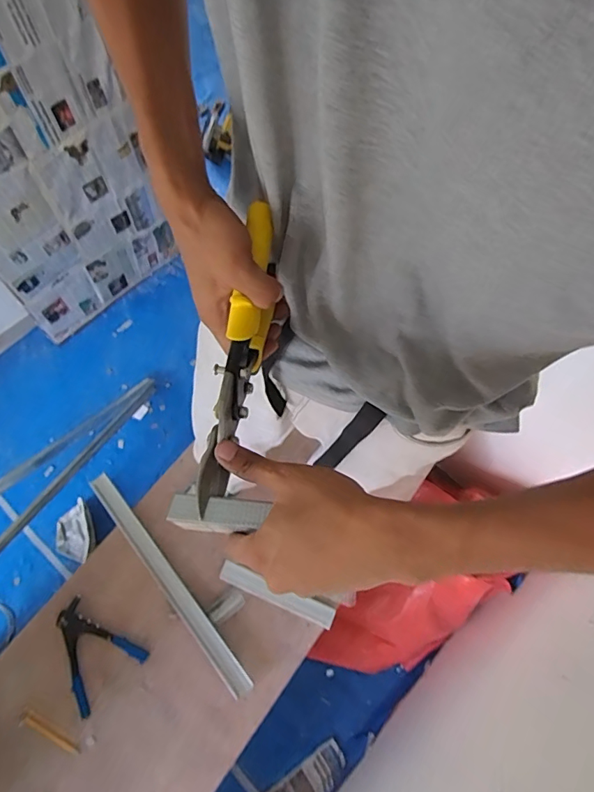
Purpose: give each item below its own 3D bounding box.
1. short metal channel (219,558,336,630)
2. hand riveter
[{"bbox_3d":[-0.053,0.516,1.245,0.313,0.024,0.052,22,67,7],"label":"short metal channel"},{"bbox_3d":[-0.515,0.625,1.173,0.238,0.025,0.174,39,70,14],"label":"hand riveter"}]

